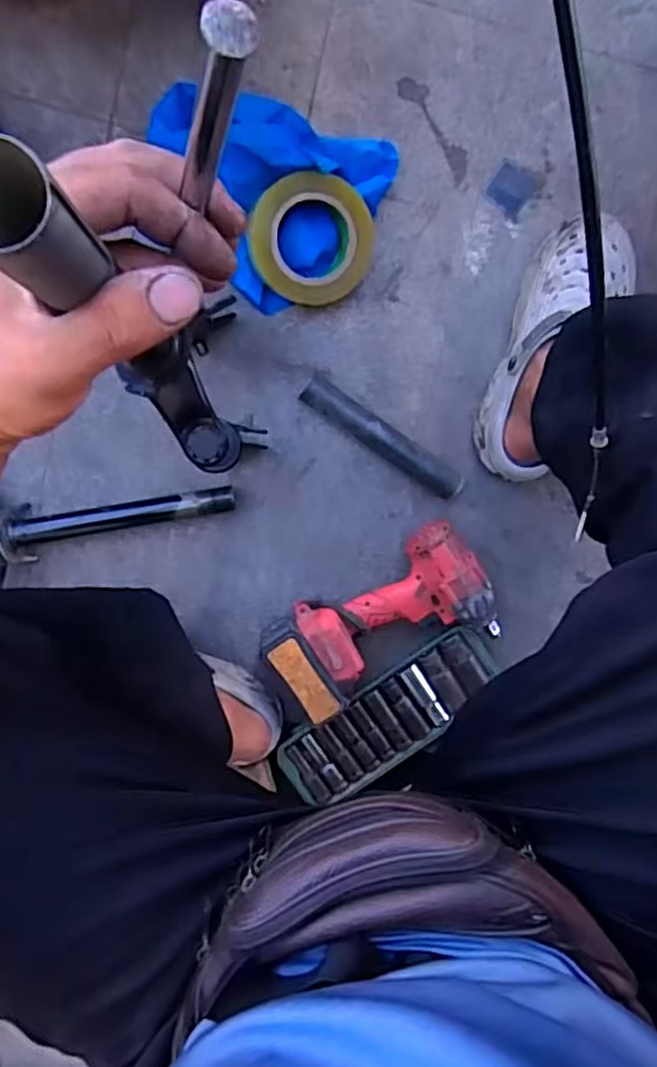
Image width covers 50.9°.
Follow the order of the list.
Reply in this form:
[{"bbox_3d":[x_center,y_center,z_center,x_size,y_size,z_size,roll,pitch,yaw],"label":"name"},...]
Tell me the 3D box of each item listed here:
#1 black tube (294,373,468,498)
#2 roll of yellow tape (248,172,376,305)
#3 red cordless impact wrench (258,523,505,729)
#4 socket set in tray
[{"bbox_3d":[0.061,-0.107,0.762,0.199,0.027,0.035,34,94,-8],"label":"black tube"},{"bbox_3d":[-0.018,-0.301,0.713,0.129,0.048,0.125,-1,120,-13],"label":"roll of yellow tape"},{"bbox_3d":[0.062,0.102,0.766,0.250,0.071,0.140,-32,99,0],"label":"red cordless impact wrench"},{"bbox_3d":[0.073,0.216,0.799,0.266,0.030,0.093,-34,98,1],"label":"socket set in tray"}]

